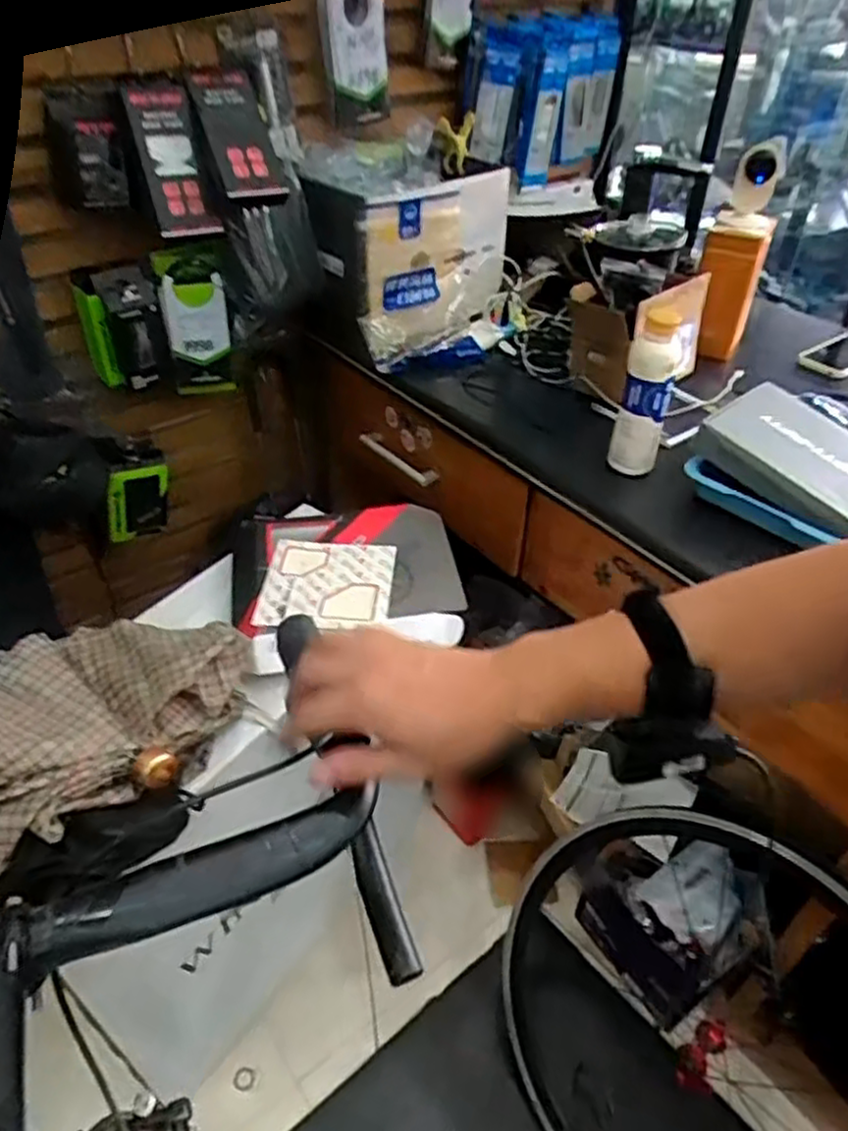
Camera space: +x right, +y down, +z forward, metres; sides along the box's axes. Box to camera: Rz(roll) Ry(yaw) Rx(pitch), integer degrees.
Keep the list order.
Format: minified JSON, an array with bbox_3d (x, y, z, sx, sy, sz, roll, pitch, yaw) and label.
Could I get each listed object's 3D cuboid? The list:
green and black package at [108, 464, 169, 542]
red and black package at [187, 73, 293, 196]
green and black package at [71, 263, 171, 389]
[{"bbox_3d":[-0.495,-0.112,1.280,0.097,0.181,0.033,-12,56,-28],"label":"green and black package"},{"bbox_3d":[-0.273,-0.635,1.090,0.103,0.050,0.188,-15,80,-18],"label":"red and black package"},{"bbox_3d":[-0.469,-0.370,1.158,0.118,0.174,0.062,-16,44,-20],"label":"green and black package"}]

